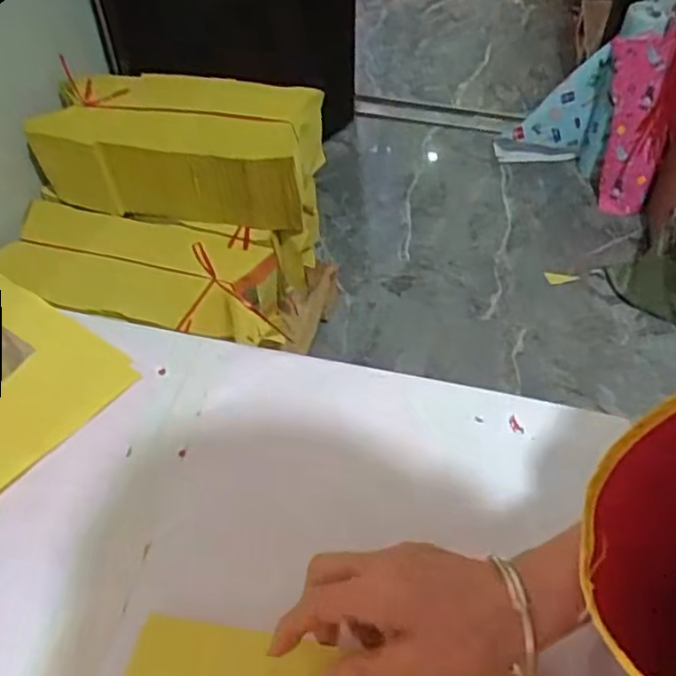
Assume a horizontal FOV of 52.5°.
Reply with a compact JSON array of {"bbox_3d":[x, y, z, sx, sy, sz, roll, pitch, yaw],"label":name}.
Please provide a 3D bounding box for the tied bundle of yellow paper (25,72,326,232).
[{"bbox_3d":[-0.295,-0.342,1.255,0.494,0.196,0.182,6,51,6],"label":"tied bundle of yellow paper"}]

